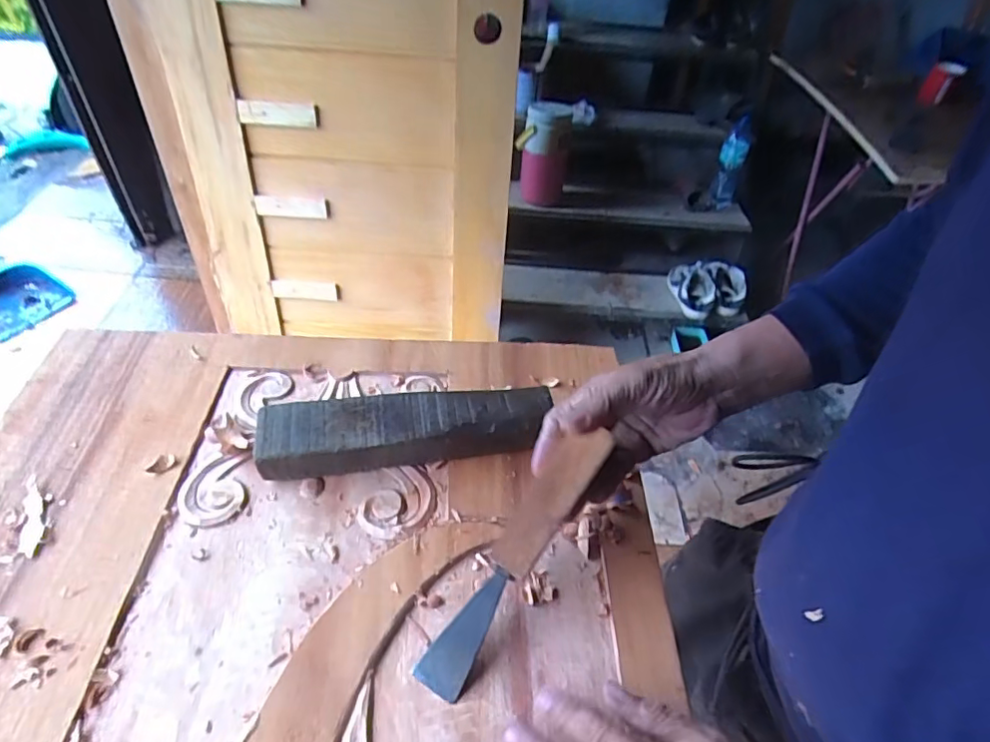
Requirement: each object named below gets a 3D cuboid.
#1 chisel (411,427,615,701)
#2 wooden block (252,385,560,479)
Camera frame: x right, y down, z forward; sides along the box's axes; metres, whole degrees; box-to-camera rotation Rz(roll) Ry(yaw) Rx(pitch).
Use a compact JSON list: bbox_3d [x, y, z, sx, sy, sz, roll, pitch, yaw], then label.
[{"bbox_3d":[0.016,0.133,0.412,0.034,0.016,0.211,32,82,22],"label":"chisel"},{"bbox_3d":[-0.079,0.053,0.509,0.247,0.047,0.055,-5,48,-10],"label":"wooden block"}]

